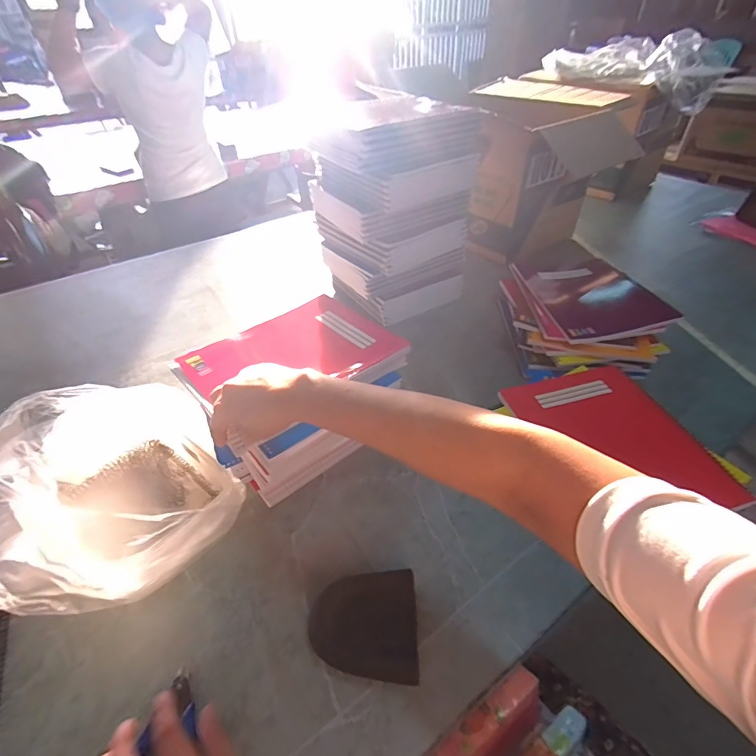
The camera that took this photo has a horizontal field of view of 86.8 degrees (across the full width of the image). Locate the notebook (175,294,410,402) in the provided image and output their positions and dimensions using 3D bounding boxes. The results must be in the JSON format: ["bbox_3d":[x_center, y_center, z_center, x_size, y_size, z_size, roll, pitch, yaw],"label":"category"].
[{"bbox_3d":[-0.116,-0.036,0.545,0.253,0.015,0.177,-30,51,-23],"label":"notebook"}]

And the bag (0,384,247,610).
[{"bbox_3d":[-0.338,0.131,0.492,0.309,0.102,0.278,-13,44,-12],"label":"bag"}]

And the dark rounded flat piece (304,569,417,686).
[{"bbox_3d":[-0.015,0.251,0.404,0.105,0.031,0.093,-2,43,-1],"label":"dark rounded flat piece"}]

